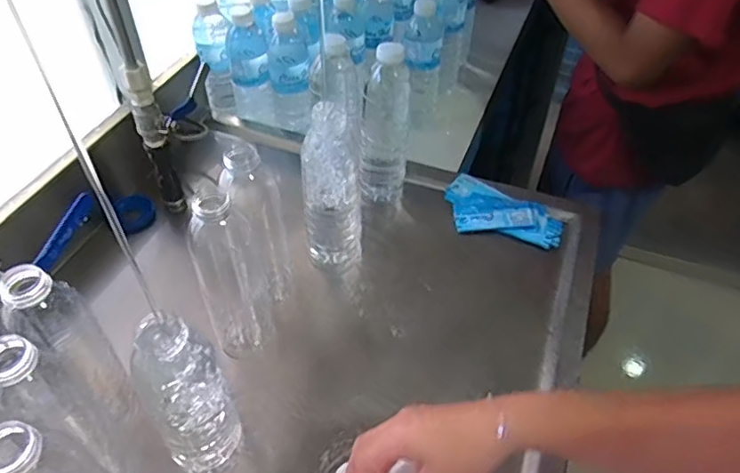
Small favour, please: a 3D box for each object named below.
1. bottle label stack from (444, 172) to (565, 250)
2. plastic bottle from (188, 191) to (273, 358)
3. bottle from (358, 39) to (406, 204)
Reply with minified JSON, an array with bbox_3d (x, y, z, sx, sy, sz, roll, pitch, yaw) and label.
[{"bbox_3d":[0.176,-0.033,0.744,0.154,0.014,0.095,15,49,12],"label":"bottle label stack"},{"bbox_3d":[-0.139,0.034,0.559,0.061,0.213,0.062,-11,49,-11],"label":"plastic bottle"},{"bbox_3d":[0.019,-0.136,0.700,0.056,0.202,0.064,7,48,5],"label":"bottle"}]

